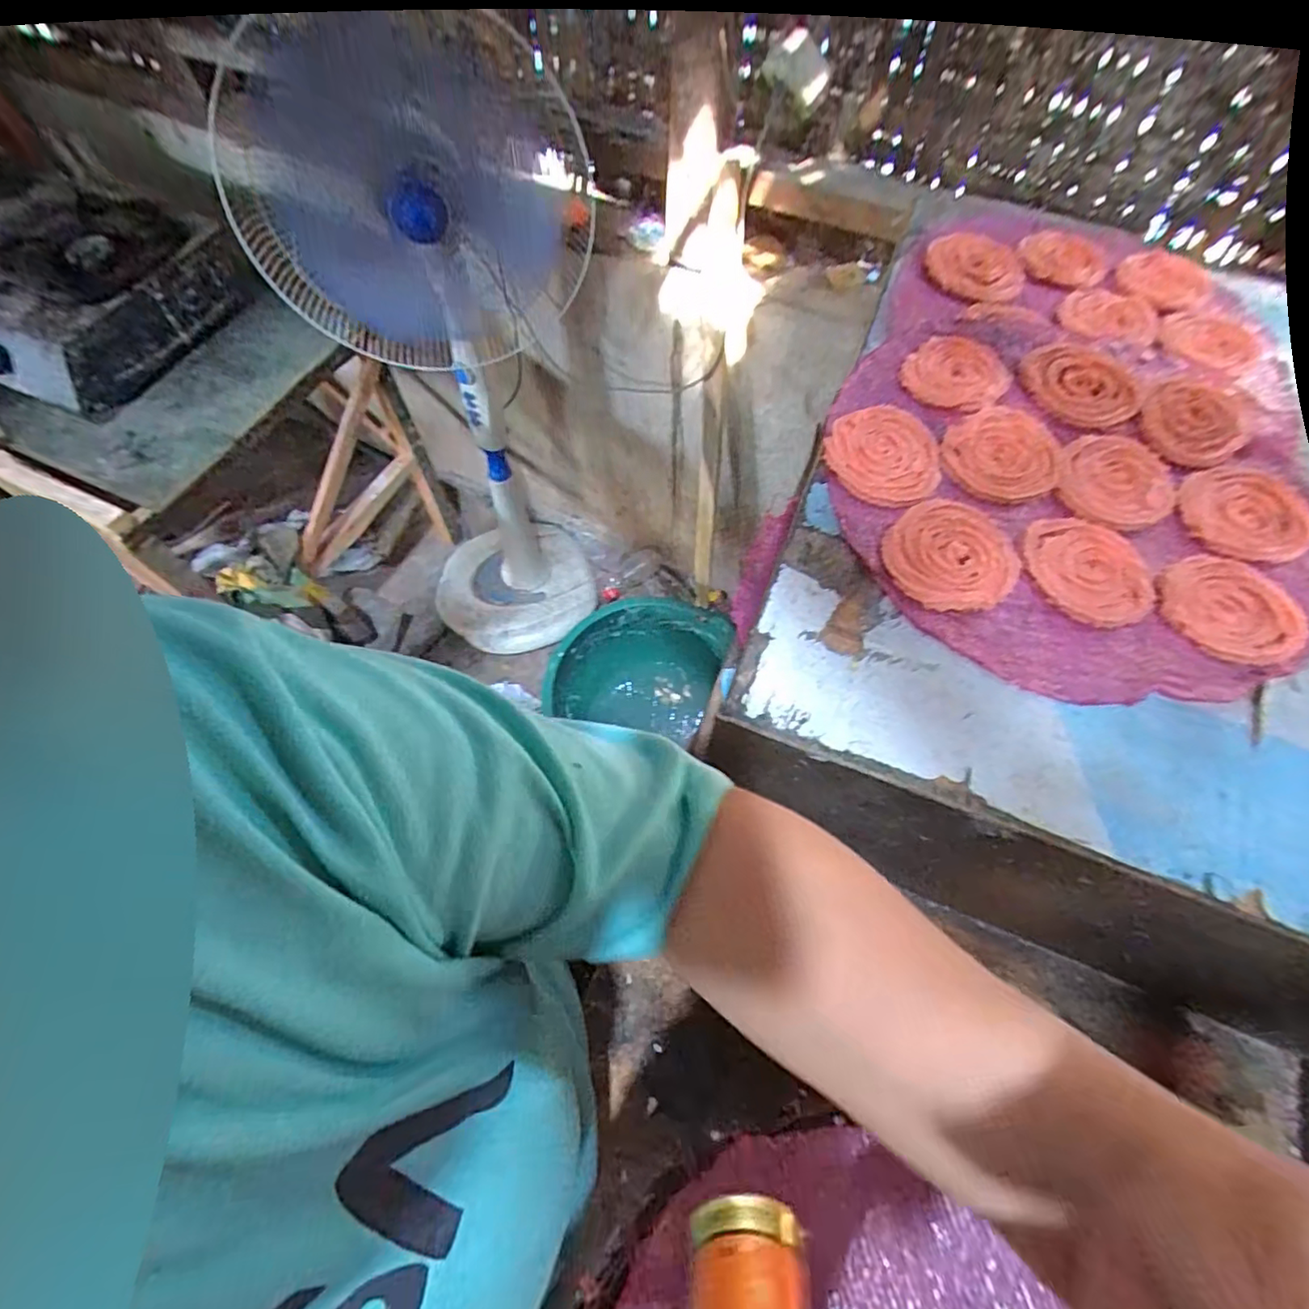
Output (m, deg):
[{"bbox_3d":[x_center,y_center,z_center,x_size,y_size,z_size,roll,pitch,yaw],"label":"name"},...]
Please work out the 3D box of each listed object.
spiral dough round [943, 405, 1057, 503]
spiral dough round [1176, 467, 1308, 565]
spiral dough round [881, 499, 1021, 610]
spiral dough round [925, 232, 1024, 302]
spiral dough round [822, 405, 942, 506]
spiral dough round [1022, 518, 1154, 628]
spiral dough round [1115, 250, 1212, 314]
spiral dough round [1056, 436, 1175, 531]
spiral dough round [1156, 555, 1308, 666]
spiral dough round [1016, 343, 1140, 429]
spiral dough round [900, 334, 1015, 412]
[{"bbox_3d":[0.252,-0.144,0.439,0.087,0.010,0.074,-24,69,-11],"label":"spiral dough round"},{"bbox_3d":[0.415,-0.098,0.422,0.093,0.004,0.075,-4,67,-2],"label":"spiral dough round"},{"bbox_3d":[0.199,-0.068,0.402,0.081,0.010,0.092,41,72,16],"label":"spiral dough round"},{"bbox_3d":[0.284,-0.344,0.535,0.084,0.010,0.081,0,67,0],"label":"spiral dough round"},{"bbox_3d":[0.166,-0.147,0.436,0.080,0.004,0.085,0,67,0],"label":"spiral dough round"},{"bbox_3d":[0.286,-0.057,0.399,0.076,0.004,0.080,0,67,0],"label":"spiral dough round"},{"bbox_3d":[0.459,-0.338,0.543,0.074,0.006,0.090,40,72,15],"label":"spiral dough round"},{"bbox_3d":[0.330,-0.124,0.431,0.074,0.006,0.079,0,67,0],"label":"spiral dough round"},{"bbox_3d":[0.369,-0.031,0.387,0.083,0.006,0.075,17,68,7],"label":"spiral dough round"},{"bbox_3d":[0.329,-0.209,0.465,0.084,0.005,0.084,0,67,0],"label":"spiral dough round"},{"bbox_3d":[0.237,-0.221,0.471,0.073,0.006,0.085,35,71,14],"label":"spiral dough round"}]

